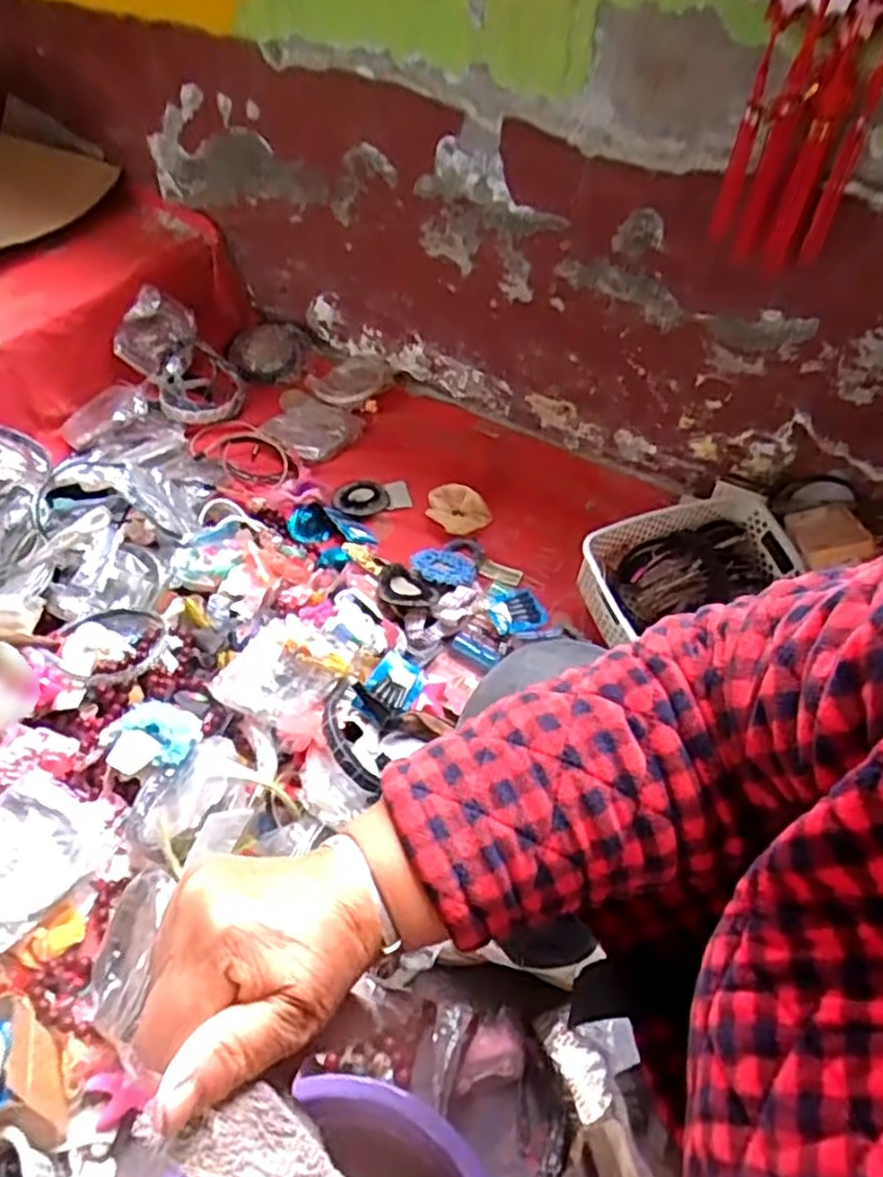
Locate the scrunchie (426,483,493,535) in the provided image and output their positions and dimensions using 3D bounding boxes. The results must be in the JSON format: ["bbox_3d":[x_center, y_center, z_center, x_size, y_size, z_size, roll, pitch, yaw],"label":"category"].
[{"bbox_3d":[0.029,-0.135,1.190,0.104,0.029,0.088,9,50,7],"label":"scrunchie"}]

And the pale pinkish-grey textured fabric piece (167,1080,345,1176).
[{"bbox_3d":[-0.051,0.202,0.250,0.018,0.095,0.030,-7,40,38],"label":"pale pinkish-grey textured fabric piece"}]

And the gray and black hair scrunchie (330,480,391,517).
[{"bbox_3d":[-0.138,-0.154,1.232,0.097,0.018,0.087,-5,49,-5],"label":"gray and black hair scrunchie"}]

